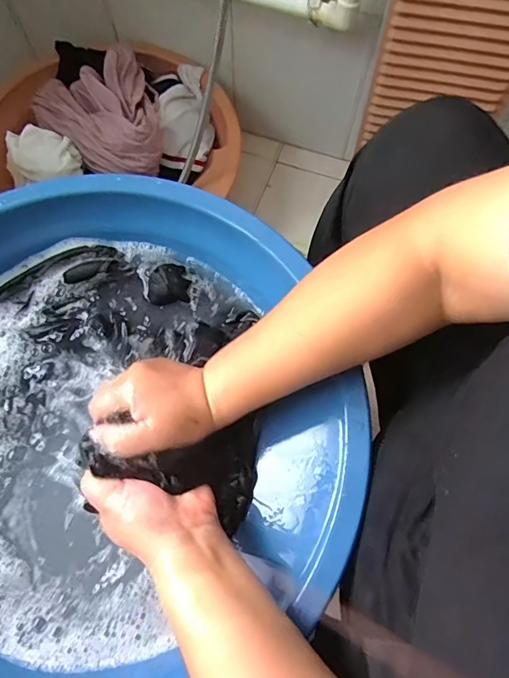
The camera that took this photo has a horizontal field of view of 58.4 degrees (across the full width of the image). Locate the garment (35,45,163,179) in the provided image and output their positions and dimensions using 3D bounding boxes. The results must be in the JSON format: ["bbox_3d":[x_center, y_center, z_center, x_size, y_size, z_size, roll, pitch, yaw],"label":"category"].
[{"bbox_3d":[-0.265,-0.394,0.779,0.205,0.078,0.275,-23,73,-9],"label":"garment"}]

